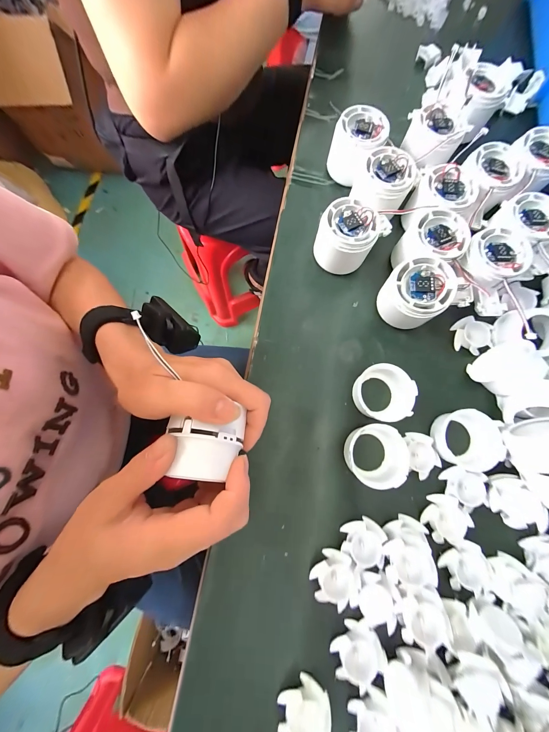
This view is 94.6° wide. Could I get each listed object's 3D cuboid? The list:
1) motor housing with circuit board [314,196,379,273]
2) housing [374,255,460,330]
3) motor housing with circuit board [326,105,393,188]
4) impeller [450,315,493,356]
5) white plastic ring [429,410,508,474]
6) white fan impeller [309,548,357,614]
[{"bbox_3d":[0.073,-0.132,0.269,0.056,0.048,0.057,0,77,0],"label":"motor housing with circuit board"},{"bbox_3d":[0.134,-0.068,0.253,0.056,0.049,0.058,25,79,5],"label":"housing"},{"bbox_3d":[0.093,-0.253,0.294,0.059,0.045,0.061,26,79,6],"label":"motor housing with circuit board"},{"bbox_3d":[0.215,-0.033,0.275,0.035,0.011,0.038,-2,77,-1],"label":"impeller"},{"bbox_3d":[0.183,0.072,0.243,0.058,0.026,0.057,0,77,0],"label":"white plastic ring"},{"bbox_3d":[0.050,0.183,0.217,0.036,0.011,0.040,-13,78,-3],"label":"white fan impeller"}]

